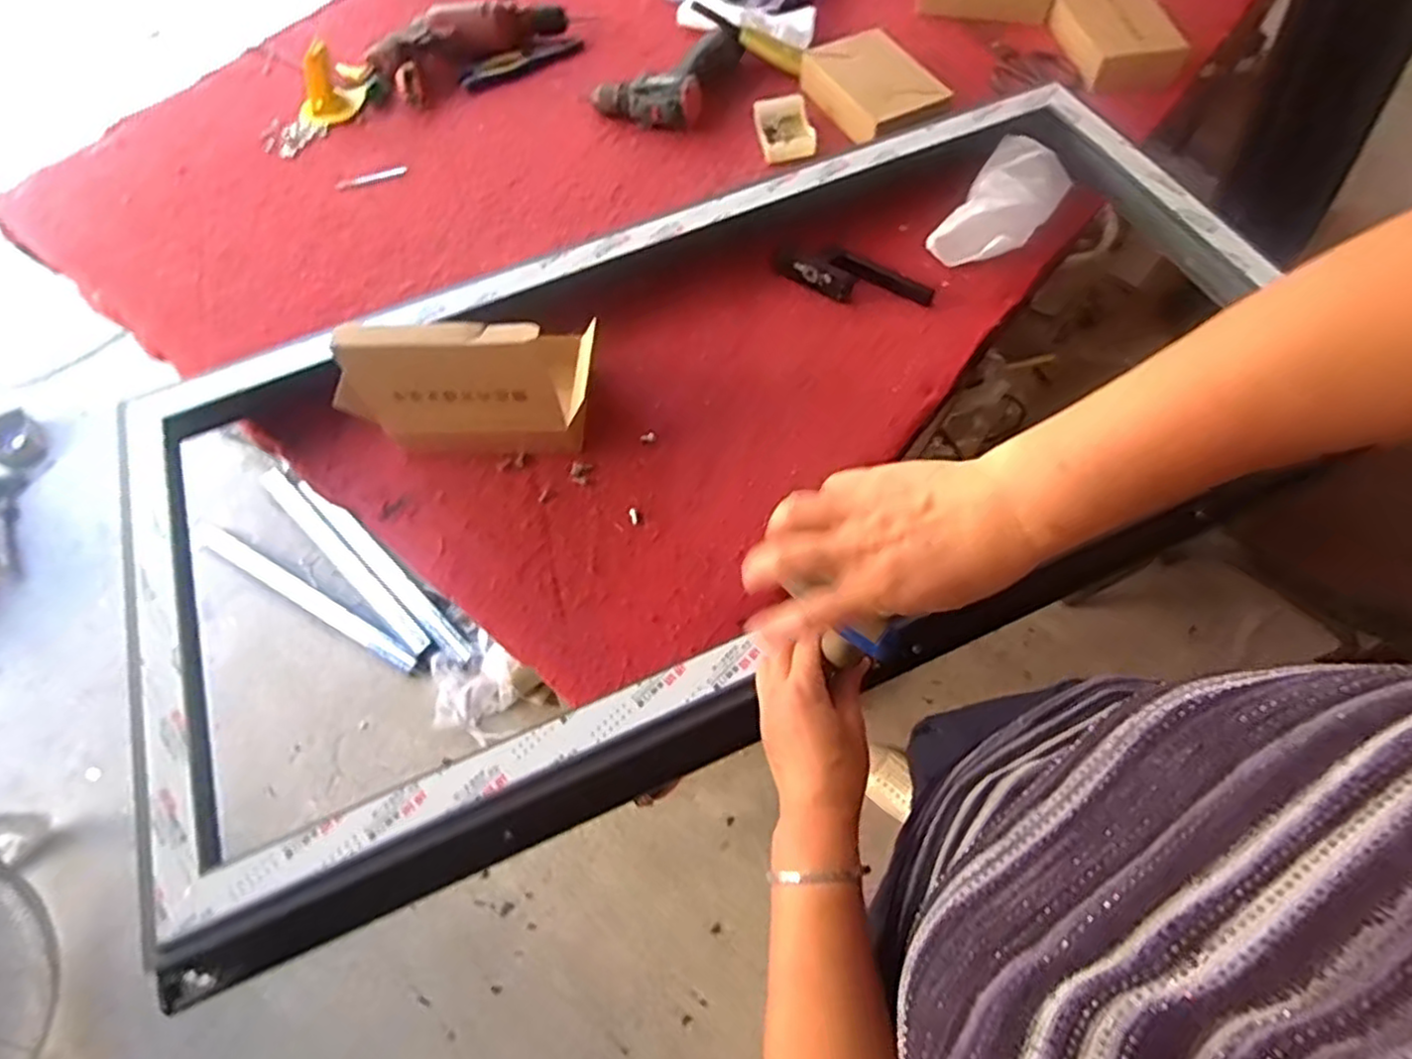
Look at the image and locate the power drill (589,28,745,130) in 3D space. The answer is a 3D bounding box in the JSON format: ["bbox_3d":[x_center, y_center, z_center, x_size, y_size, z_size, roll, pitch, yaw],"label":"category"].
[{"bbox_3d":[-0.054,-0.640,0.974,0.162,0.055,0.193,19,65,14],"label":"power drill"}]

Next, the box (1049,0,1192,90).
[{"bbox_3d":[0.558,-0.679,0.955,0.131,0.042,0.214,-3,61,2],"label":"box"}]

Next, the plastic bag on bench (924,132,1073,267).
[{"bbox_3d":[0.345,-0.375,0.813,0.094,0.040,0.203,33,69,20],"label":"plastic bag on bench"}]

